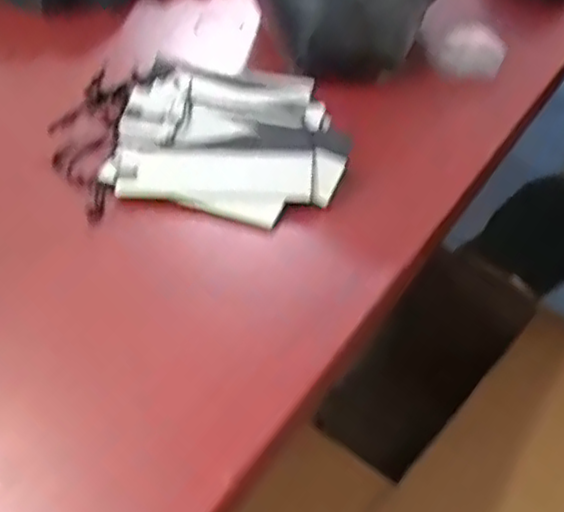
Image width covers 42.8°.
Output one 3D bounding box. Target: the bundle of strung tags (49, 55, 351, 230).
[{"bbox_3d":[-0.062,-0.092,0.512,0.215,0.034,0.185,5,43,5],"label":"bundle of strung tags"}]

